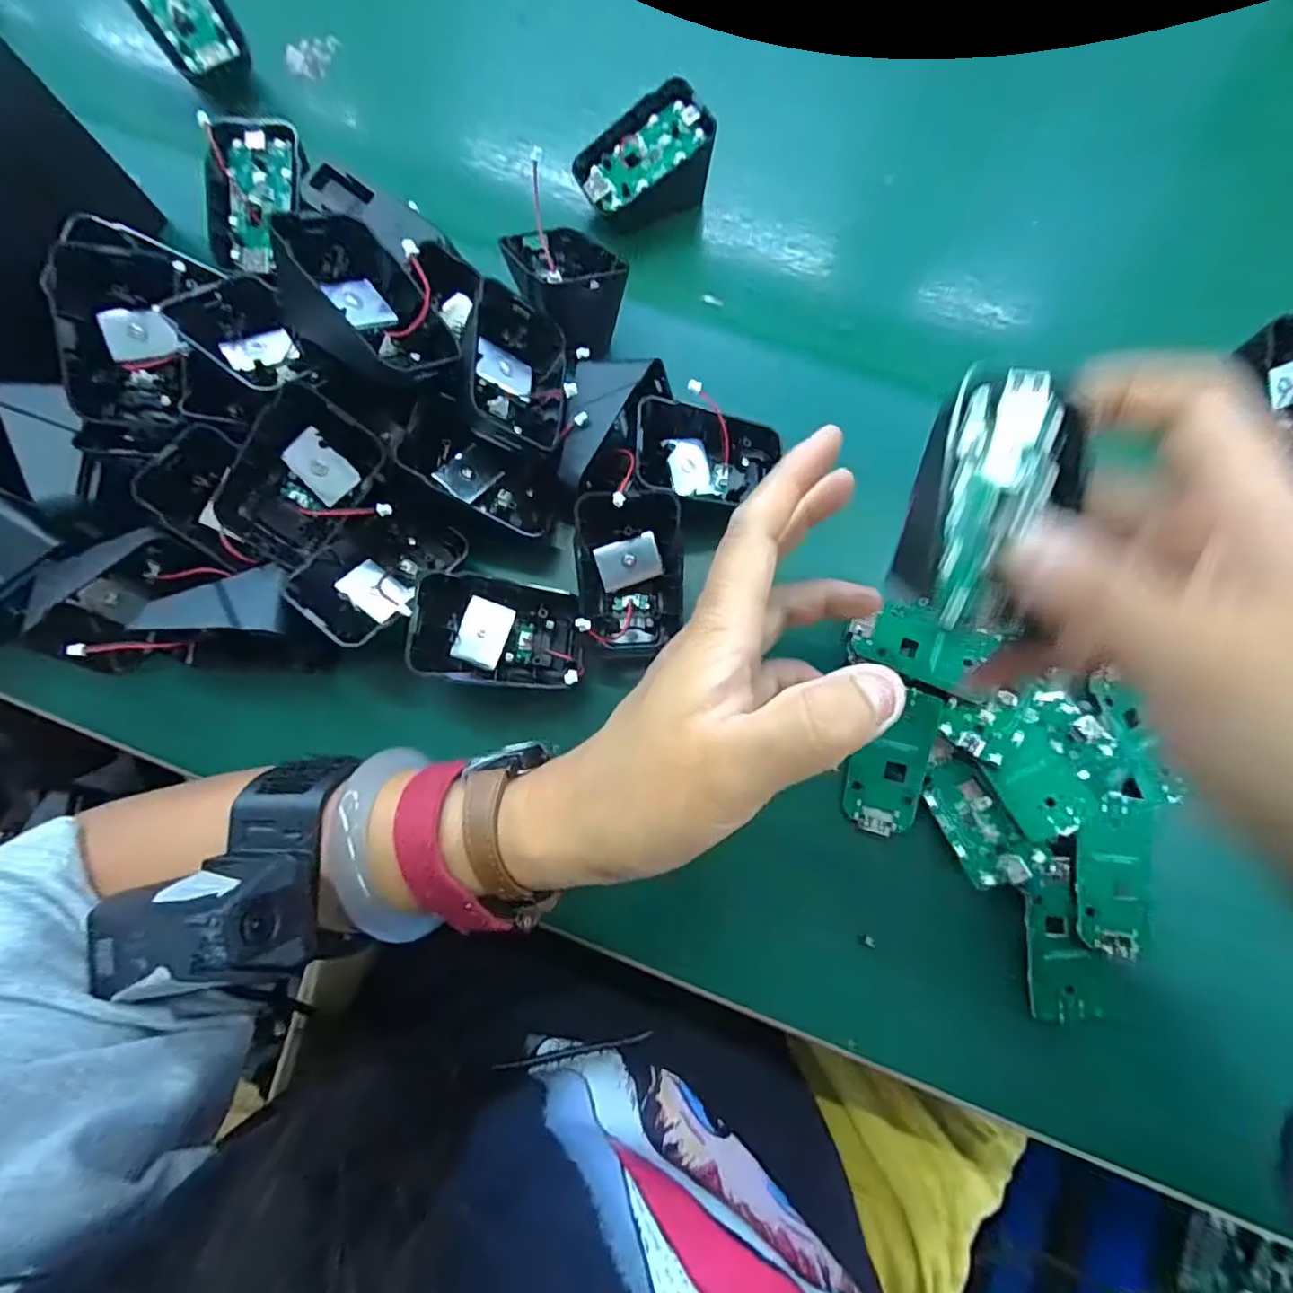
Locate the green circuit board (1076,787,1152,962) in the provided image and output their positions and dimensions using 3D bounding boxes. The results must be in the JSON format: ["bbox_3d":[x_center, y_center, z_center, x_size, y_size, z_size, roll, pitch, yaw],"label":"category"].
[{"bbox_3d":[0.190,0.092,0.239,0.029,0.005,0.061,3,85,4],"label":"green circuit board"}]

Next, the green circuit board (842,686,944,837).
[{"bbox_3d":[0.106,0.049,0.254,0.030,0.004,0.062,15,83,17],"label":"green circuit board"}]

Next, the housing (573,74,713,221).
[{"bbox_3d":[-0.002,-0.250,0.307,0.066,0.039,0.051,-25,78,-5],"label":"housing"}]

